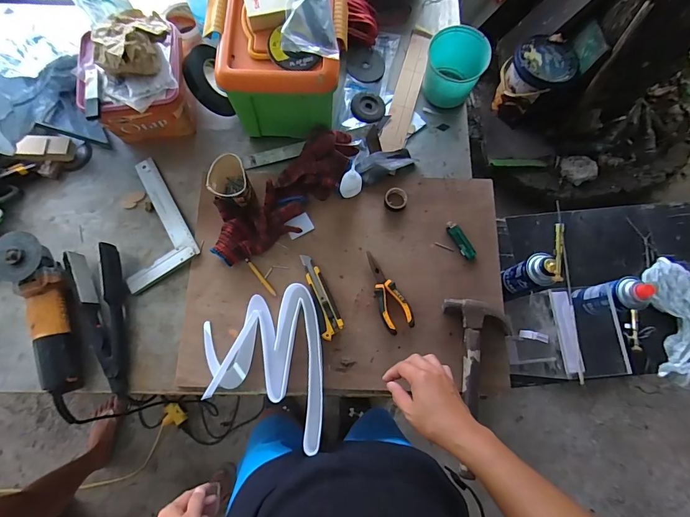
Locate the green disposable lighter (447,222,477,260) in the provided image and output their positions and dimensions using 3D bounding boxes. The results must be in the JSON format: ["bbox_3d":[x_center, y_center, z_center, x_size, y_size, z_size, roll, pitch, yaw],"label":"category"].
[{"bbox_3d":[0.228,-0.036,0.726,0.028,0.008,0.083,-28,78,-7],"label":"green disposable lighter"}]

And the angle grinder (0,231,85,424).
[{"bbox_3d":[-0.519,0.113,0.648,0.085,0.091,0.316,-23,78,-6],"label":"angle grinder"}]

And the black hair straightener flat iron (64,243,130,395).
[{"bbox_3d":[-0.442,0.113,0.673,0.073,0.057,0.273,-13,77,-4],"label":"black hair straightener flat iron"}]

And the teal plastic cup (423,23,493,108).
[{"bbox_3d":[0.228,-0.395,0.784,0.118,0.107,0.134,21,77,4],"label":"teal plastic cup"}]

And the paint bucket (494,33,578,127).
[{"bbox_3d":[0.717,-0.692,1.420,0.220,0.241,0.237,0,76,-1],"label":"paint bucket"}]

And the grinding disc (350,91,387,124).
[{"bbox_3d":[0.052,-0.333,0.813,0.073,0.010,0.074,0,76,-1],"label":"grinding disc"}]

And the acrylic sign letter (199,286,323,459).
[{"bbox_3d":[-0.140,0.196,0.649,0.208,0.039,0.276,-8,77,-3],"label":"acrylic sign letter"}]

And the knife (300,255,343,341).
[{"bbox_3d":[-0.042,0.069,0.693,0.040,0.020,0.161,-16,77,-4],"label":"knife"}]

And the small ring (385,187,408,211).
[{"bbox_3d":[0.102,-0.120,0.736,0.044,0.015,0.048,10,77,2],"label":"small ring"}]

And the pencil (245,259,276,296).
[{"bbox_3d":[-0.161,0.036,0.701,0.010,0.004,0.091,-40,80,-9],"label":"pencil"}]

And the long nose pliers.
[{"bbox_3d":[0.077,0.061,0.694,0.057,0.021,0.156,-23,78,-6],"label":"long nose pliers"}]

